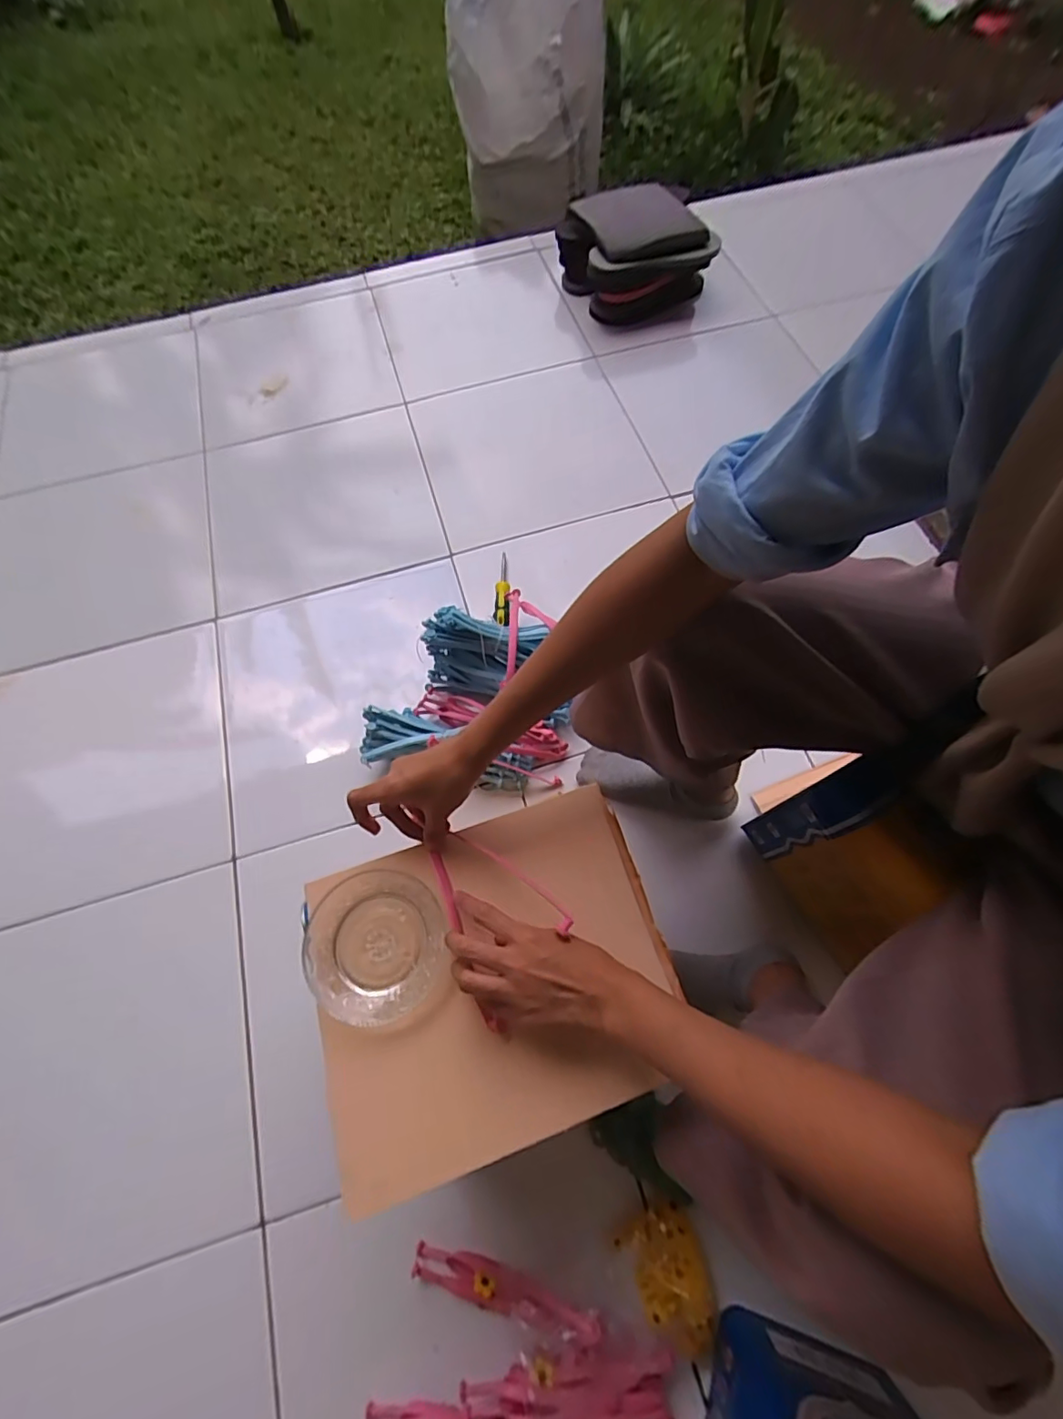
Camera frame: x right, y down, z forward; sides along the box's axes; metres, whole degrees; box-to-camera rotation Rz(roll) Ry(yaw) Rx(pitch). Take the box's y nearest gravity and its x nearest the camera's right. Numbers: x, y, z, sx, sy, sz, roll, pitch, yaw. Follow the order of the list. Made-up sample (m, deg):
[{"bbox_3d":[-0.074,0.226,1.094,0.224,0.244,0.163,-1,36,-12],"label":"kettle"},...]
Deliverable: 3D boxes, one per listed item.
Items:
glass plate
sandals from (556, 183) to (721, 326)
[{"bbox_3d":[-0.129,0.195,0.450,0.112,0.018,0.112,-7,67,-1],"label":"glass plate"},{"bbox_3d":[0.218,-0.948,1.118,0.295,0.129,0.240,-17,68,-5],"label":"sandals"}]

